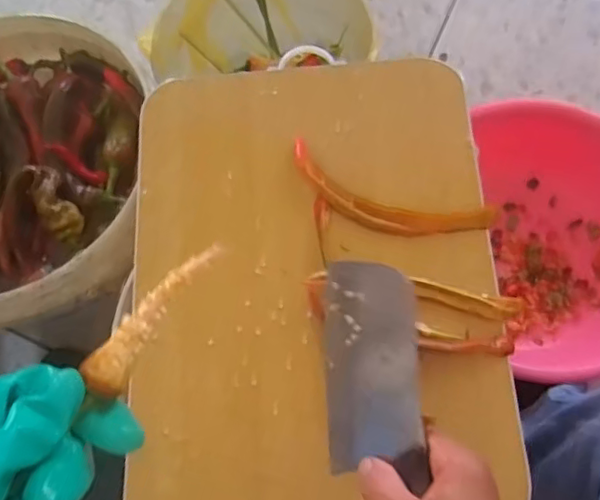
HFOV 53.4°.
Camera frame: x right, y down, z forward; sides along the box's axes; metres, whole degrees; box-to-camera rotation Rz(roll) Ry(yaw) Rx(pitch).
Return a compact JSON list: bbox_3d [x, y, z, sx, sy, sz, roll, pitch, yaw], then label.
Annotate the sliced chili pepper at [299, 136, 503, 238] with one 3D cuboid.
[{"bbox_3d":[0.071,-0.040,0.494,0.173,0.008,0.049,20,71,8],"label":"sliced chili pepper"}]

